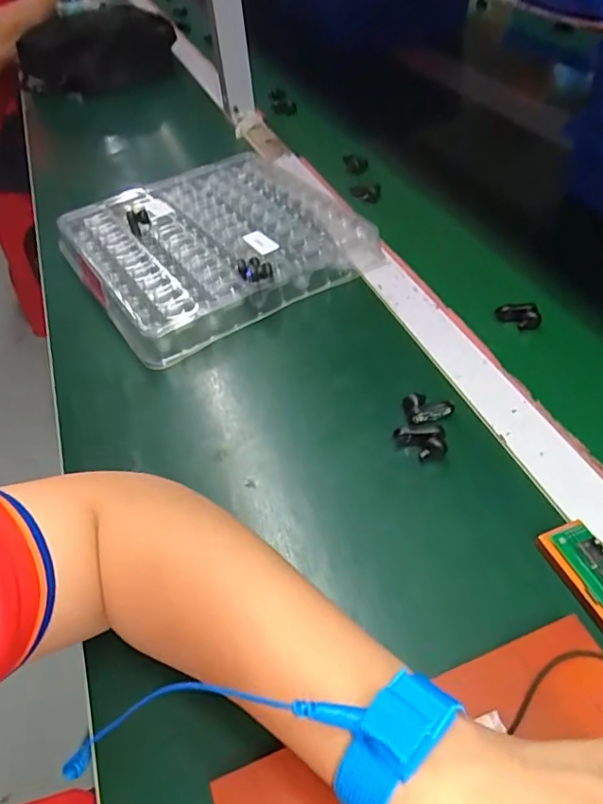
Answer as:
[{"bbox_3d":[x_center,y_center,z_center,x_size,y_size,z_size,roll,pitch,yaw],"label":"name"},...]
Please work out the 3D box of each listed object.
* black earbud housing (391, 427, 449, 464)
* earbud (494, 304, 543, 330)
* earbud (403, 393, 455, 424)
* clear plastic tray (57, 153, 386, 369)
[{"bbox_3d":[0.083,0.028,0.379,0.035,0.013,0.023,4,48,9],"label":"black earbud housing"},{"bbox_3d":[0.187,-0.073,0.466,0.036,0.017,0.018,6,48,11],"label":"earbud"},{"bbox_3d":[0.093,0.003,0.401,0.035,0.012,0.024,-14,48,-7],"label":"earbud"},{"bbox_3d":[-0.097,-0.170,0.580,0.264,0.048,0.267,-28,51,-19],"label":"clear plastic tray"}]

